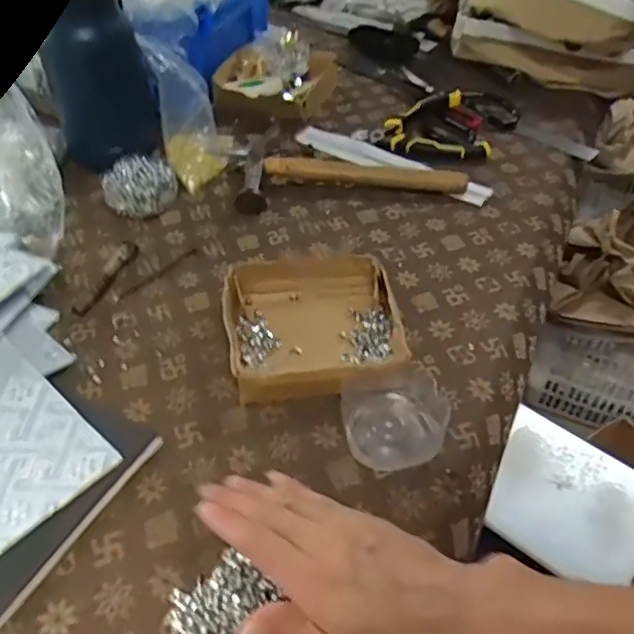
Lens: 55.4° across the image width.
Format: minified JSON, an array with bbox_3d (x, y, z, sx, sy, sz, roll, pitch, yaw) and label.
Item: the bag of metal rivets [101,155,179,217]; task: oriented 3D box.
[{"bbox_3d":[-0.185,-0.141,0.640,0.070,0.033,0.073,17,48,14],"label":"bag of metal rivets"}]

